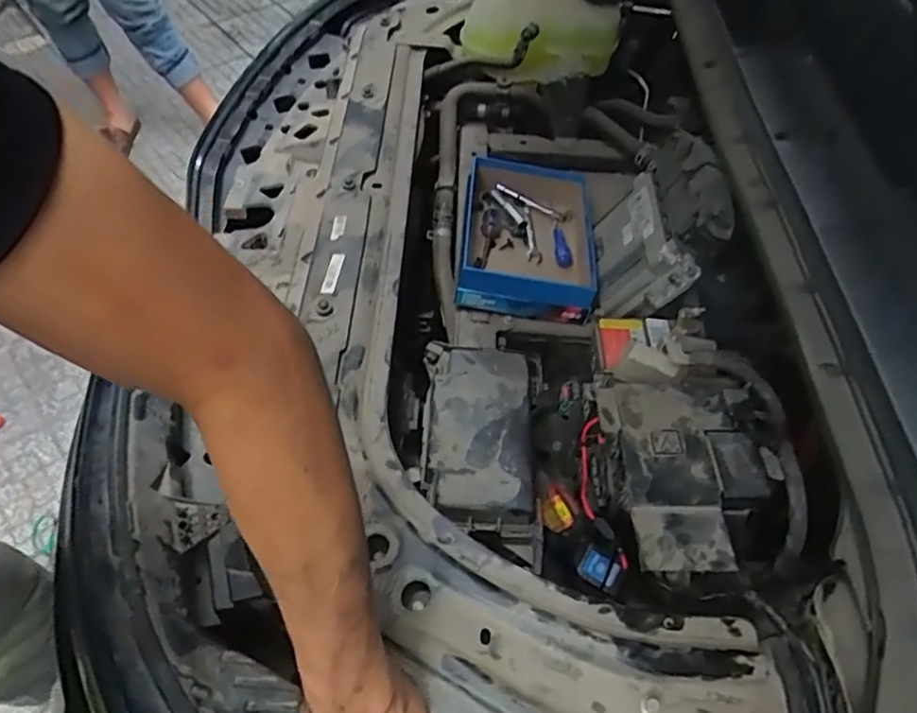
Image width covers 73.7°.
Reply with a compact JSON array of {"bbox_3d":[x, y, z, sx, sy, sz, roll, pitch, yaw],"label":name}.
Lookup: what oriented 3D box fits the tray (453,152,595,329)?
[{"bbox_3d":[0.094,-0.169,0.841,0.178,0.070,0.260,6,55,3],"label":"tray"}]

